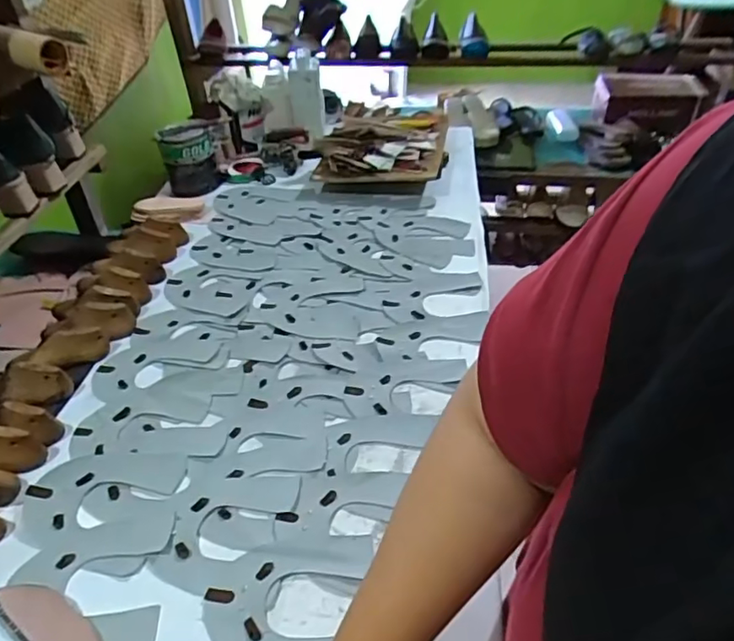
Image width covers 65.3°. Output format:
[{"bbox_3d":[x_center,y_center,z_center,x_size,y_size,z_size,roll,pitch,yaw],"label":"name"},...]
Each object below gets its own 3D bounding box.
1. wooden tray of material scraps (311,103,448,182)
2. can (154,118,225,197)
[{"bbox_3d":[0.047,-0.403,1.284,0.262,0.084,0.384,8,42,13],"label":"wooden tray of material scraps"},{"bbox_3d":[-0.371,-0.344,1.198,0.111,0.135,0.095,-14,41,-12],"label":"can"}]

